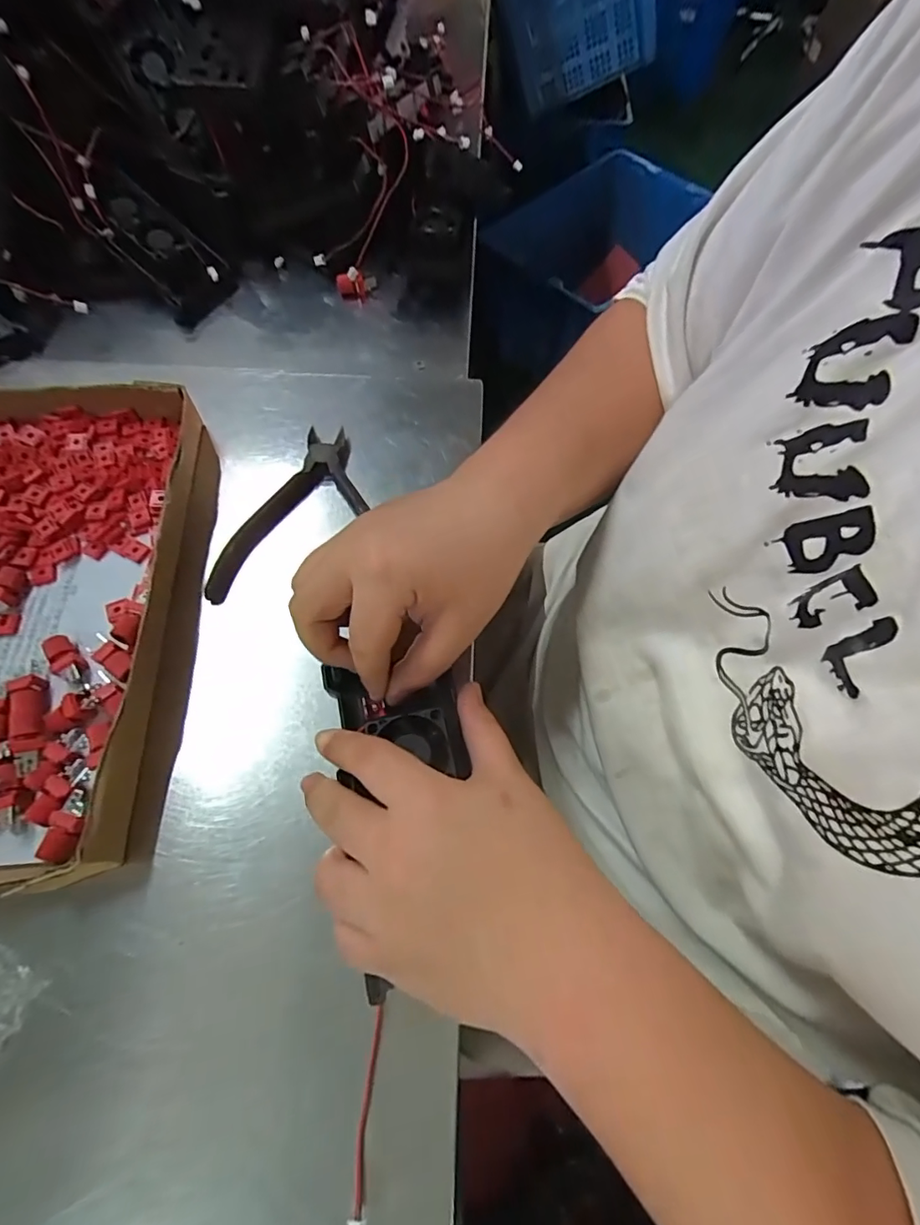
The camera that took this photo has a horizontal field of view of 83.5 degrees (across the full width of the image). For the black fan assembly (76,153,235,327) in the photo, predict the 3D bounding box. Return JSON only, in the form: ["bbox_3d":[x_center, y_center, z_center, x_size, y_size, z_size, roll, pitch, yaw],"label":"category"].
[{"bbox_3d":[-0.254,-0.313,0.430,0.136,0.024,0.061,47,72,-7],"label":"black fan assembly"}]

